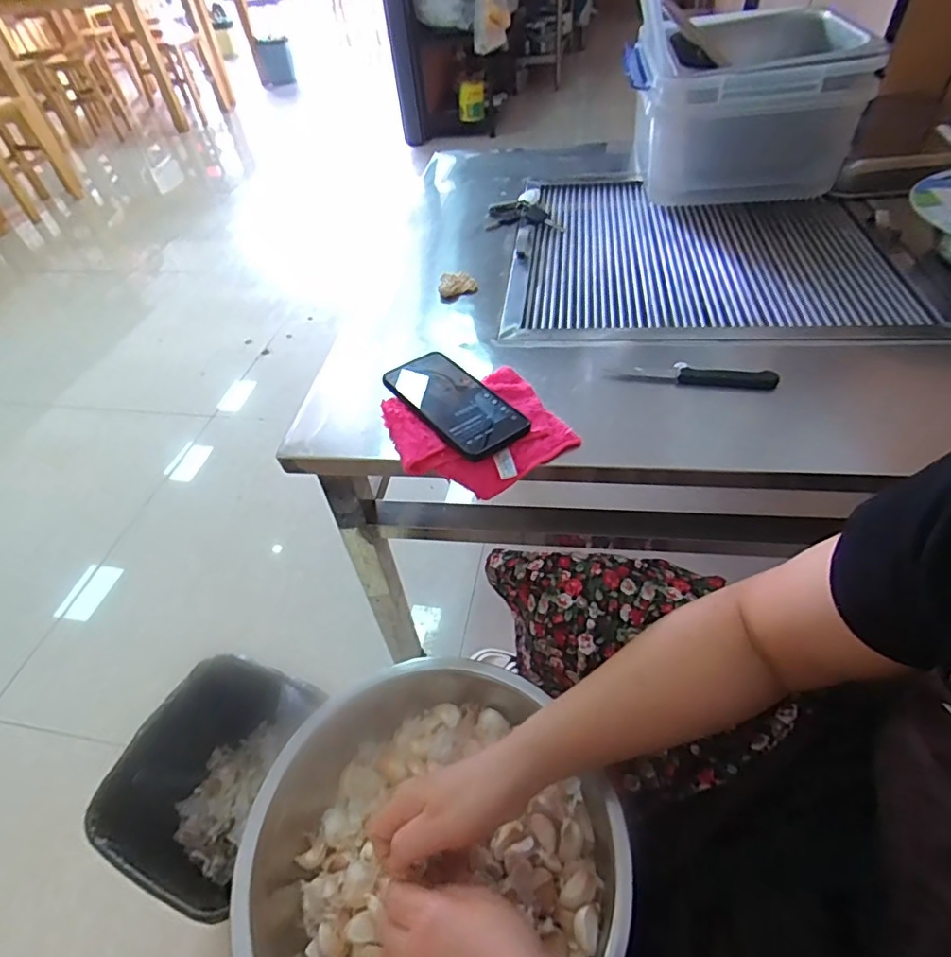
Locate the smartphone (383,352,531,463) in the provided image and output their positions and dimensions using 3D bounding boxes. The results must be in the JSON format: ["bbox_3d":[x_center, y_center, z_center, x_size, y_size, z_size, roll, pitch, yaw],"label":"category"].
[{"bbox_3d":[-0.020,-0.074,0.526,0.076,0.018,0.151,-33,53,-23],"label":"smartphone"}]

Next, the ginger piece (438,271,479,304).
[{"bbox_3d":[-0.022,-0.249,0.714,0.048,0.024,0.035,1,47,6],"label":"ginger piece"}]

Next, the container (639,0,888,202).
[{"bbox_3d":[0.423,-0.601,0.879,0.301,0.179,0.375,8,49,12],"label":"container"}]

